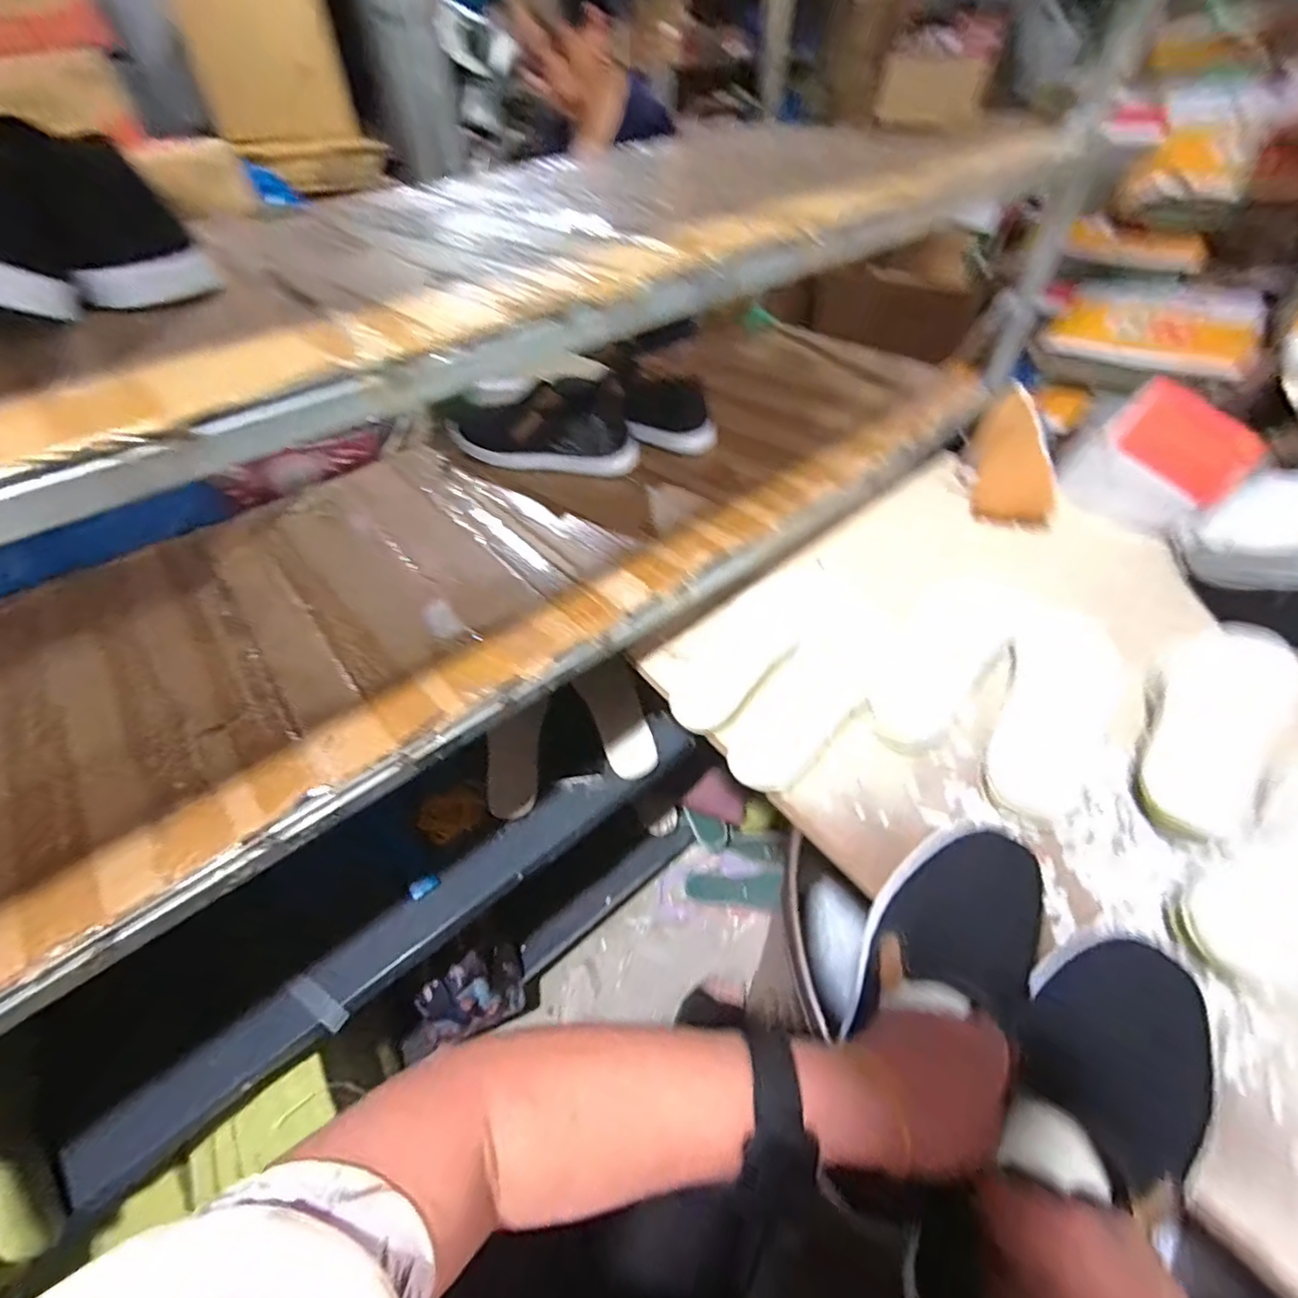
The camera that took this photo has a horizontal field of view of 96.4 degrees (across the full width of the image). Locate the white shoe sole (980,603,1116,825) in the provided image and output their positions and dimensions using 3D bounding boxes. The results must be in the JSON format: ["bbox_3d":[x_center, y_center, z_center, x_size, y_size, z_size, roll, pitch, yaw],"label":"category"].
[{"bbox_3d":[0.383,0.045,0.549,0.082,0.032,0.259,24,53,22],"label":"white shoe sole"}]

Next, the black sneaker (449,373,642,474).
[{"bbox_3d":[-0.149,-0.287,0.760,0.265,0.083,0.101,8,48,10],"label":"black sneaker"}]

